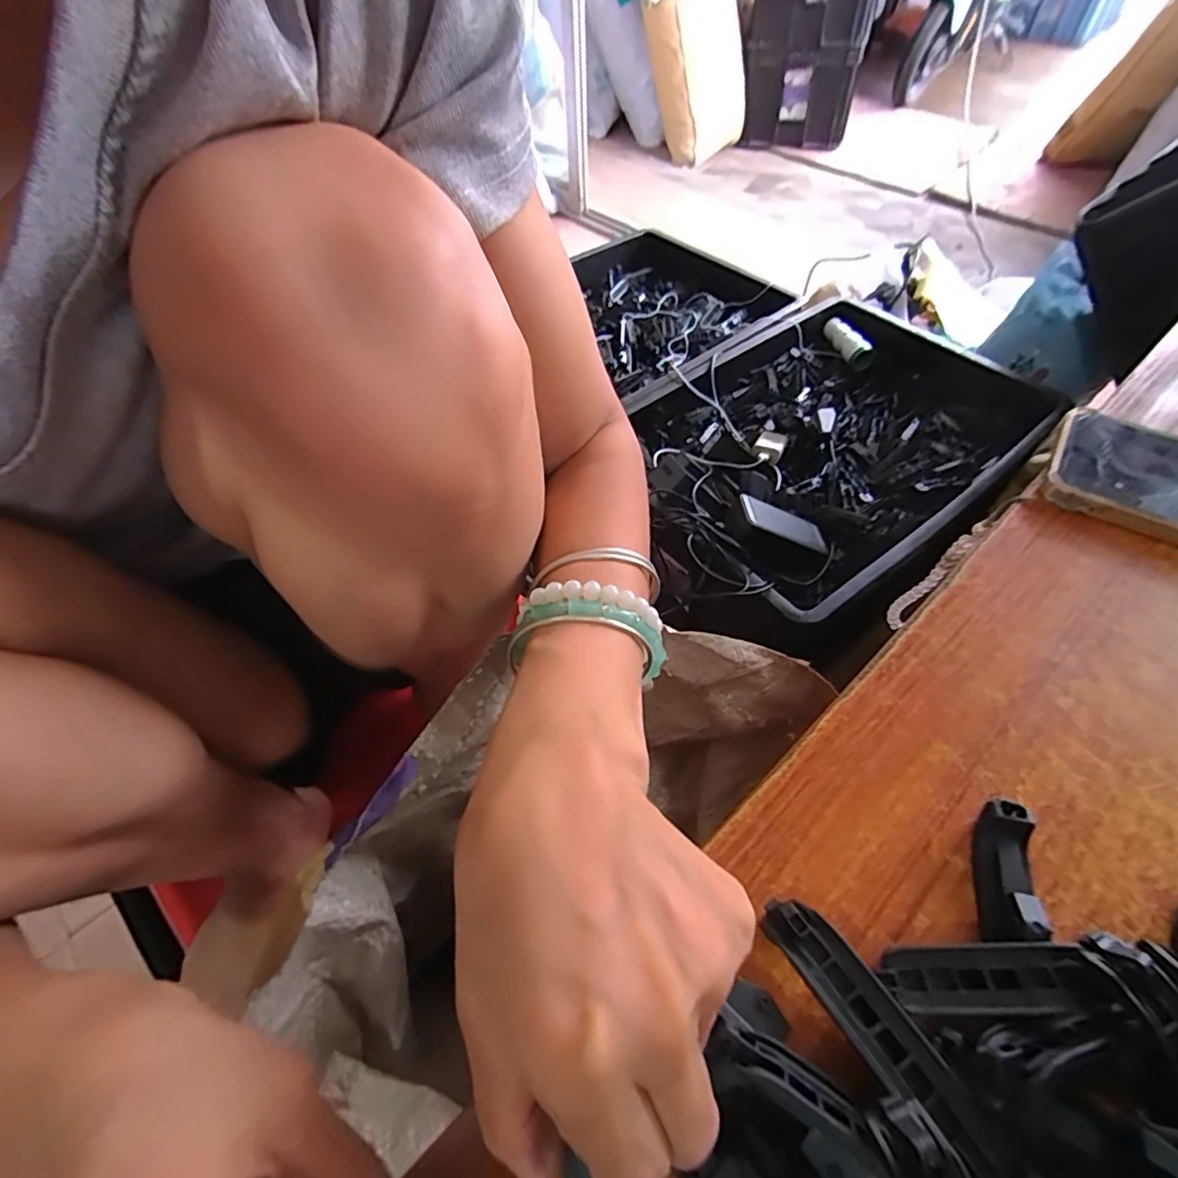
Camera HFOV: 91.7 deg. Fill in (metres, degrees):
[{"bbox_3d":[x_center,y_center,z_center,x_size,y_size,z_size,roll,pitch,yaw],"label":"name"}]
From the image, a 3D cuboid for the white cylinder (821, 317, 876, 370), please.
[{"bbox_3d":[0.434,-0.413,0.962,0.032,0.039,0.125,-14,55,-8],"label":"white cylinder"}]

